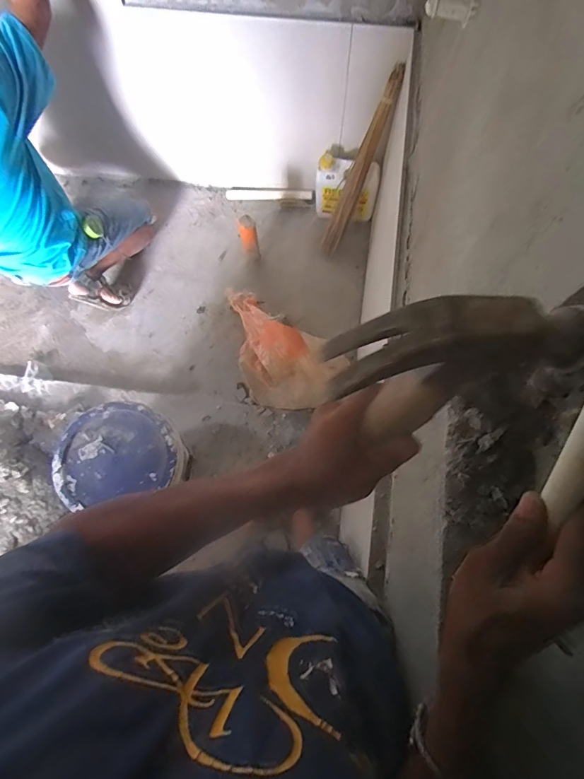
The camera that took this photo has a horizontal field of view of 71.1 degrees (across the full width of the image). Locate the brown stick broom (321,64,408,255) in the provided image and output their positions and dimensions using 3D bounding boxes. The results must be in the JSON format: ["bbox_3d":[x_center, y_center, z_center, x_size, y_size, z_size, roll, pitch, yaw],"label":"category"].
[{"bbox_3d":[0.203,-0.672,1.291,0.046,0.587,0.051,-30,71,-31],"label":"brown stick broom"}]

